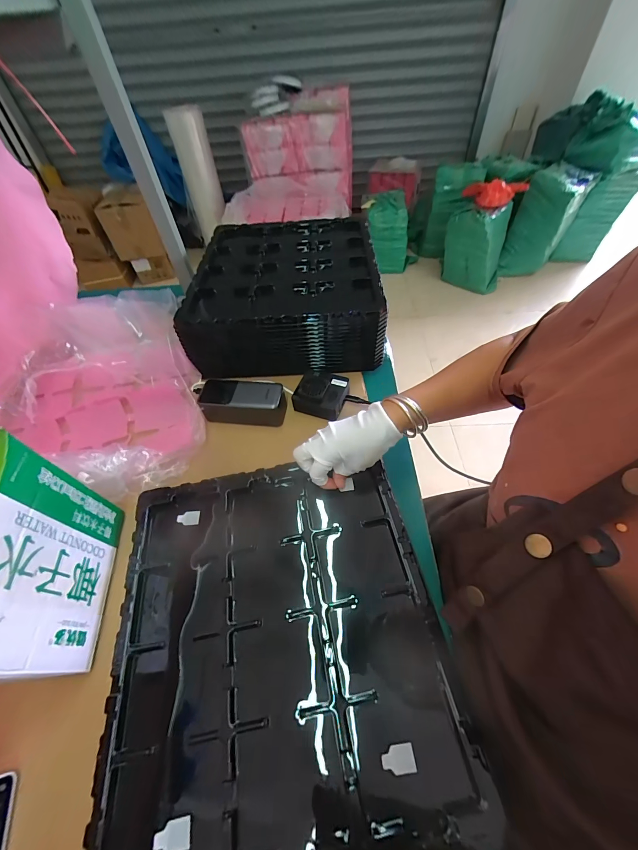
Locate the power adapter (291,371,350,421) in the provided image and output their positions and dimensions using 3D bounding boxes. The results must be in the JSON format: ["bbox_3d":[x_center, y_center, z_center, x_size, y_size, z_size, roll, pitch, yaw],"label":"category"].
[{"bbox_3d":[0.004,-0.052,0.517,0.073,0.040,0.075,21,57,18],"label":"power adapter"}]

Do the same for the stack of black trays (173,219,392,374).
[{"bbox_3d":[-0.061,-0.268,0.638,0.327,0.109,0.375,-4,53,1],"label":"stack of black trays"}]

